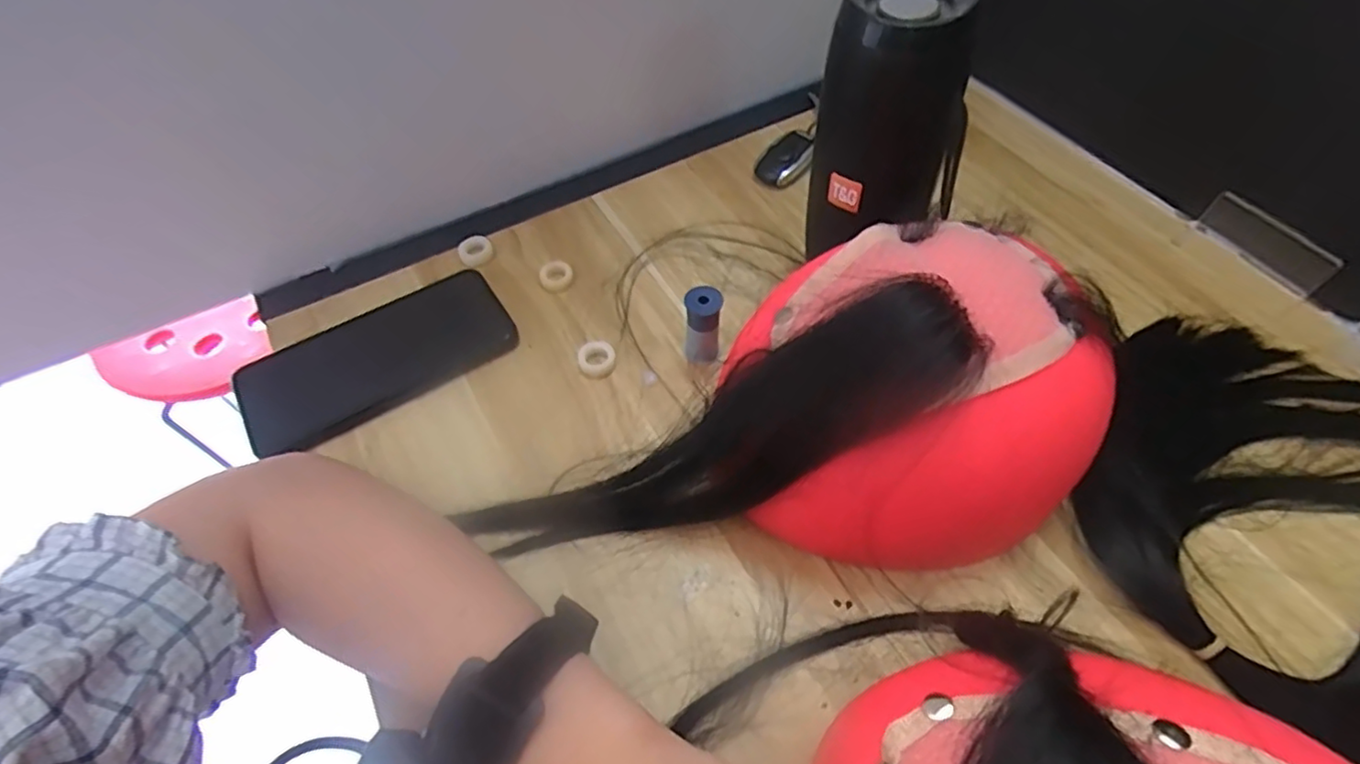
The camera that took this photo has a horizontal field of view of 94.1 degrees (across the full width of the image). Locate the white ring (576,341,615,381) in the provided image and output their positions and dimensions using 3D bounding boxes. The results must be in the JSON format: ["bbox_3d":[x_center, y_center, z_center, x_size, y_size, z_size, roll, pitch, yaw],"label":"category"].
[{"bbox_3d":[-0.052,-0.015,0.395,0.023,0.007,0.025,-1,56,1],"label":"white ring"}]

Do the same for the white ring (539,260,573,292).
[{"bbox_3d":[-0.084,-0.074,0.427,0.021,0.009,0.022,-1,56,1],"label":"white ring"}]

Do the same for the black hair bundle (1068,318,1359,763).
[{"bbox_3d":[0.353,0.093,0.309,0.289,0.015,0.216,37,65,23],"label":"black hair bundle"}]

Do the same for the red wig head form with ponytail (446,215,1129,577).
[{"bbox_3d":[0.046,0.026,0.295,0.292,0.126,0.127,-8,57,-3],"label":"red wig head form with ponytail"}]

